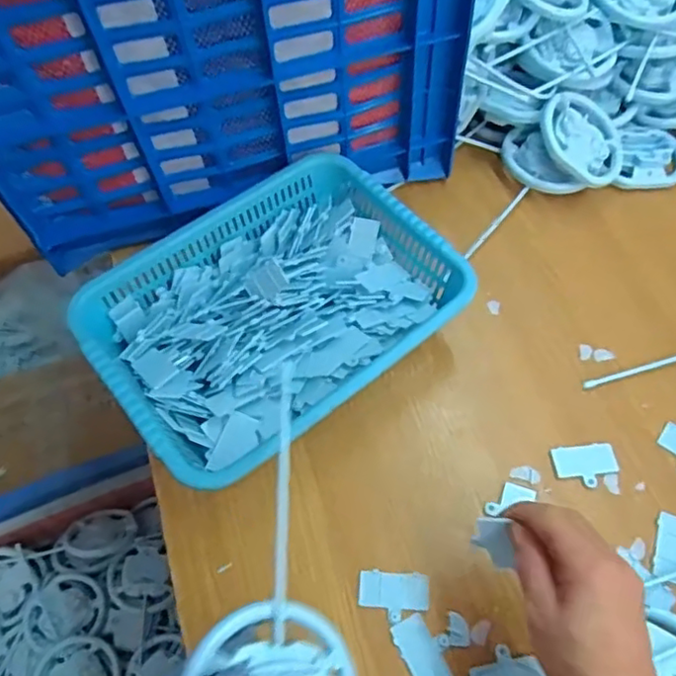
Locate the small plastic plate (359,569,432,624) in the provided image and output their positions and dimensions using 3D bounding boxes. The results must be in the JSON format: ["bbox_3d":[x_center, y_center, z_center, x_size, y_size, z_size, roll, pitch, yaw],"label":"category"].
[{"bbox_3d":[0.042,0.192,0.470,0.052,0.004,0.033,4,60,3],"label":"small plastic plate"}]

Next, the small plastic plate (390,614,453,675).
[{"bbox_3d":[0.063,0.225,0.449,0.035,0.004,0.051,-22,62,-12],"label":"small plastic plate"}]

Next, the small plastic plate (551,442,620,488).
[{"bbox_3d":[0.207,0.105,0.527,0.052,0.004,0.036,-7,60,-3],"label":"small plastic plate"}]

